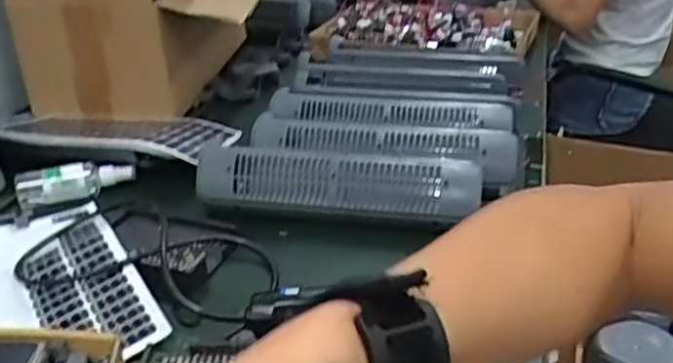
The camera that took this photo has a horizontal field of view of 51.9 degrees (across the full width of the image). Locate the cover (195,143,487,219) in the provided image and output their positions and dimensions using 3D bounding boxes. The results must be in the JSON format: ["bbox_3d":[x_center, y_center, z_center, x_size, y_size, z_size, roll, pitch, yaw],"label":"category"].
[{"bbox_3d":[0.001,0.001,0.739,0.307,0.073,0.038,2,-3,8],"label":"cover"}]

